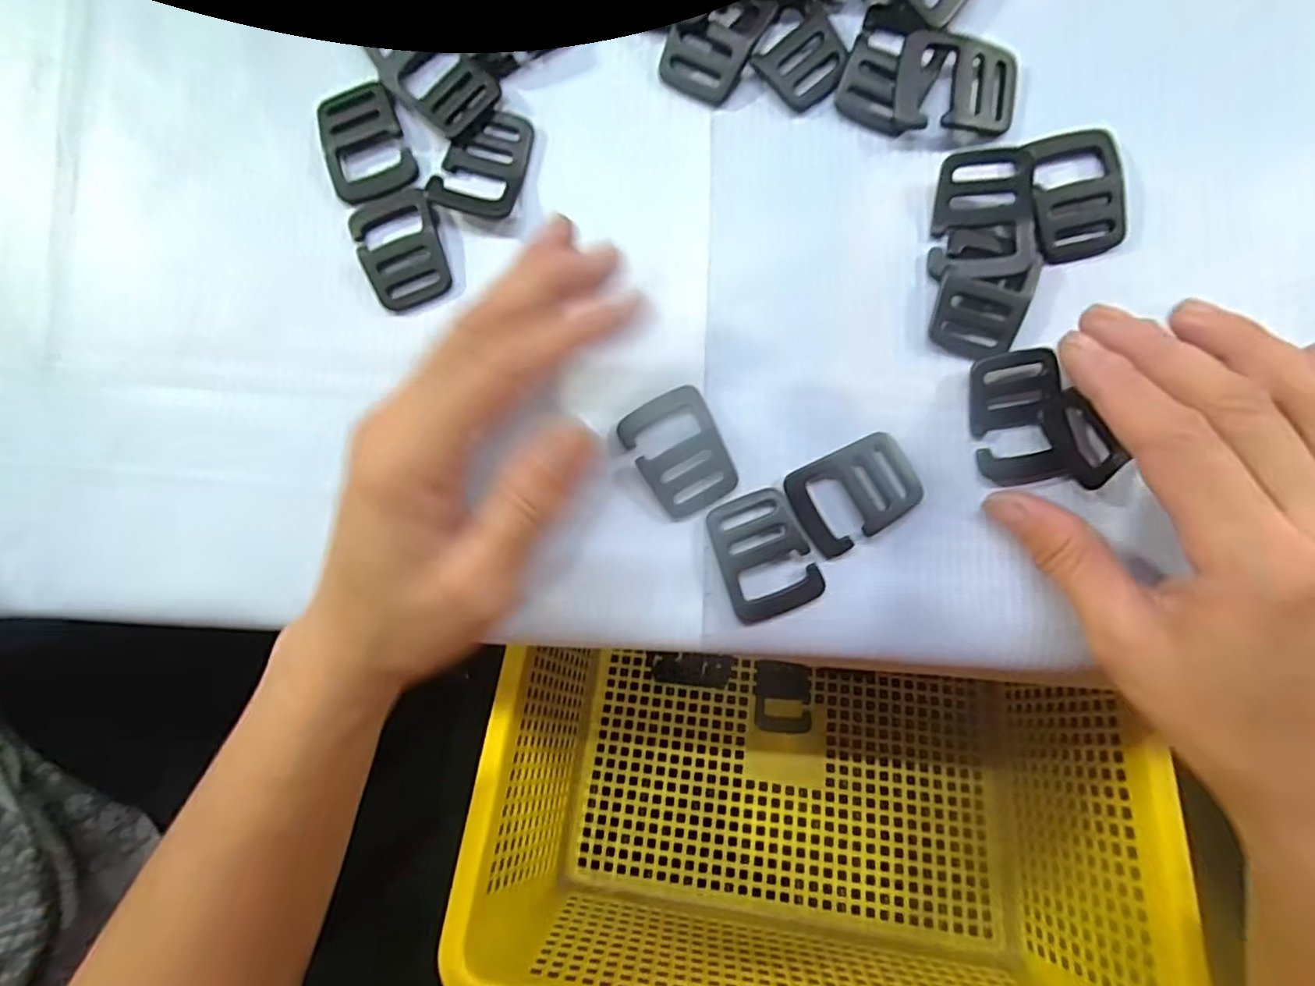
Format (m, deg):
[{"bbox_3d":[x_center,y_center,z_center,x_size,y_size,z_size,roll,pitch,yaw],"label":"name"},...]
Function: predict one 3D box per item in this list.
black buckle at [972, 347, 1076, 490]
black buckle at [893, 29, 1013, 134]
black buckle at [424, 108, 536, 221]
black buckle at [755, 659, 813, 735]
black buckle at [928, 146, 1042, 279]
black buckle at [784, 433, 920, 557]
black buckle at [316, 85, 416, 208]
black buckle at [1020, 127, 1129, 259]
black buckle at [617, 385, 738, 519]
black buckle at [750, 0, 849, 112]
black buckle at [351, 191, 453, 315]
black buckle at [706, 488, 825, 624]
[{"bbox_3d":[0.124,-0.026,0.204,0.029,0.005,0.045,-14,93,21],"label":"black buckle"},{"bbox_3d":[0.105,-0.144,0.208,0.042,0.010,0.032,-1,89,5],"label":"black buckle"},{"bbox_3d":[-0.065,-0.124,0.221,0.032,0.007,0.040,13,90,5],"label":"black buckle"},{"bbox_3d":[0.078,0.127,0.368,0.033,0.004,0.041,1,72,8],"label":"black buckle"},{"bbox_3d":[0.115,-0.097,0.206,0.034,0.010,0.042,1,89,5],"label":"black buckle"},{"bbox_3d":[0.070,0.000,0.208,0.043,0.005,0.033,-26,87,4],"label":"black buckle"},{"bbox_3d":[-0.111,-0.134,0.224,0.031,0.004,0.040,-14,88,5],"label":"black buckle"},{"bbox_3d":[0.145,-0.105,0.206,0.030,0.007,0.044,-11,88,5],"label":"black buckle"},{"bbox_3d":[0.009,-0.015,0.214,0.032,0.005,0.043,-31,86,4],"label":"black buckle"},{"bbox_3d":[0.054,-0.156,0.213,0.030,0.005,0.027,-42,86,3],"label":"black buckle"},{"bbox_3d":[-0.096,-0.093,0.223,0.032,0.005,0.043,-21,87,4],"label":"black buckle"},{"bbox_3d":[0.037,0.022,0.209,0.032,0.006,0.044,-23,87,4],"label":"black buckle"}]

